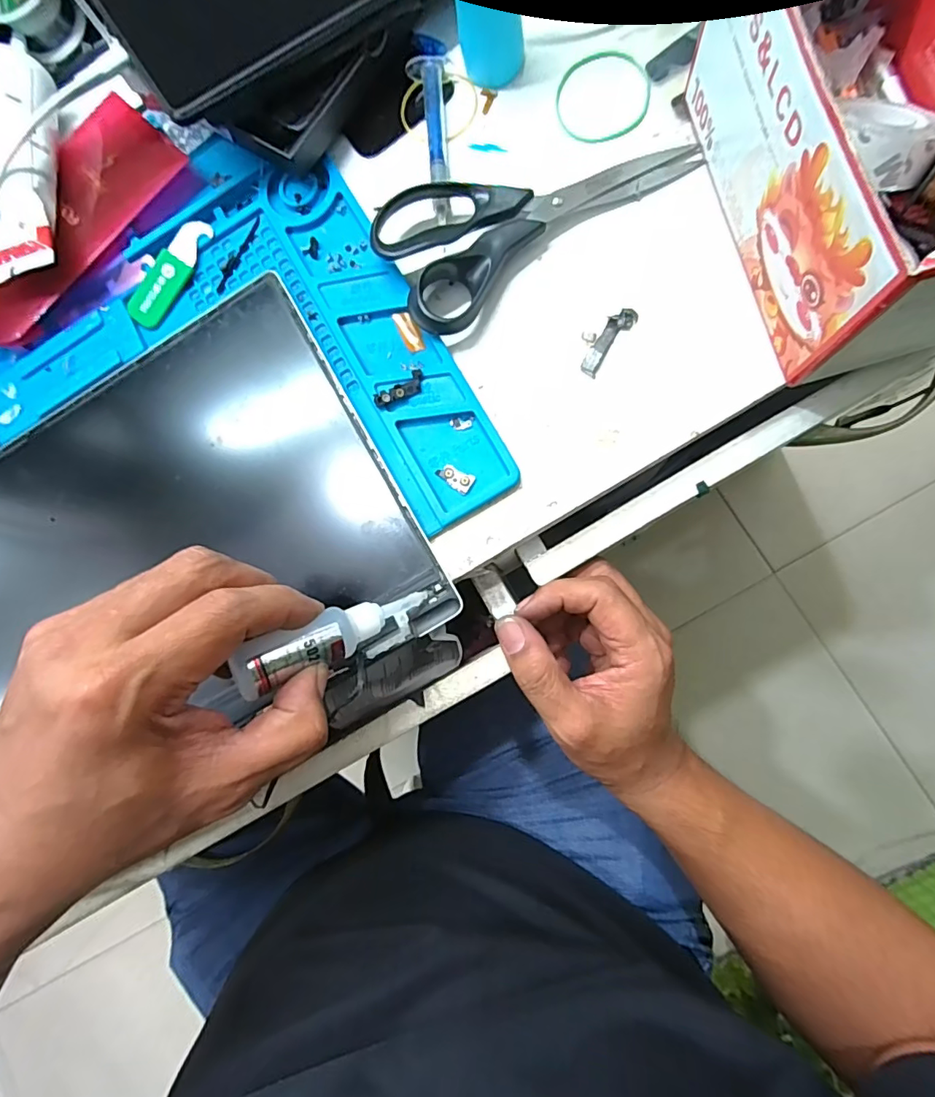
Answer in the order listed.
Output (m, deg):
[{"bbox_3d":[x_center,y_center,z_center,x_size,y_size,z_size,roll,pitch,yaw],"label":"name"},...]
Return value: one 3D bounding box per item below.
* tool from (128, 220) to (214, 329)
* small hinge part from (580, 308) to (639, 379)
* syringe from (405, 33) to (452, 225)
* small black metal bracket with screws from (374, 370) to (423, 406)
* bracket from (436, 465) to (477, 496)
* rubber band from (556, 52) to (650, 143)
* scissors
[{"bbox_3d":[-0.180,-0.167,0.315,0.020,0.005,0.070,37,91,11],"label":"tool"},{"bbox_3d":[0.071,-0.111,0.277,0.018,0.005,0.040,38,91,11],"label":"small hinge part"},{"bbox_3d":[-0.022,-0.241,0.300,0.023,0.011,0.110,0,84,9],"label":"syringe"},{"bbox_3d":[-0.037,-0.086,0.286,0.029,0.006,0.011,-33,80,5],"label":"small black metal bracket with screws"},{"bbox_3d":[-0.006,-0.038,0.280,0.020,0.004,0.011,38,91,11],"label":"bracket"},{"bbox_3d":[0.075,-0.253,0.291,0.051,0.004,0.052,10,86,10],"label":"rubber band"},{"bbox_3d":[0.031,-0.191,0.283,0.167,0.025,0.077,-34,80,4],"label":"scissors"}]

